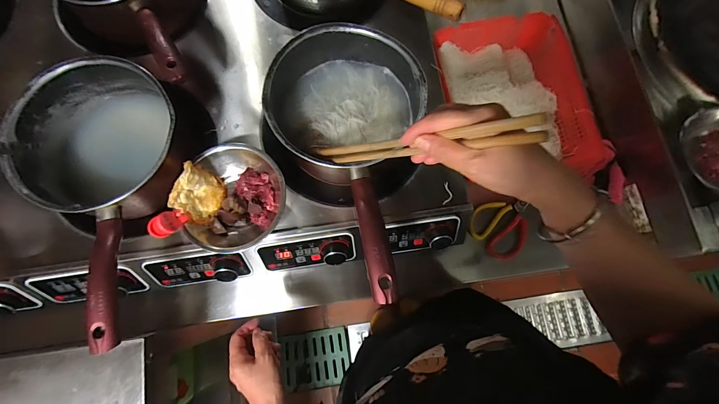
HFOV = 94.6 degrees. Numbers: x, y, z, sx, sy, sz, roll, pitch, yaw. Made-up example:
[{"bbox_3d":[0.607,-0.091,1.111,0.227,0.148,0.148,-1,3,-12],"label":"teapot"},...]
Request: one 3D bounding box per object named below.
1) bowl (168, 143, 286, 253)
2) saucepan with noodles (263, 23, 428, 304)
[{"bbox_3d":[-0.194,-0.003,0.521,0.147,0.086,0.159,0,75,-1],"label":"bowl"},{"bbox_3d":[0.008,-0.103,0.516,0.233,0.117,0.442,-30,78,-9],"label":"saucepan with noodles"}]

